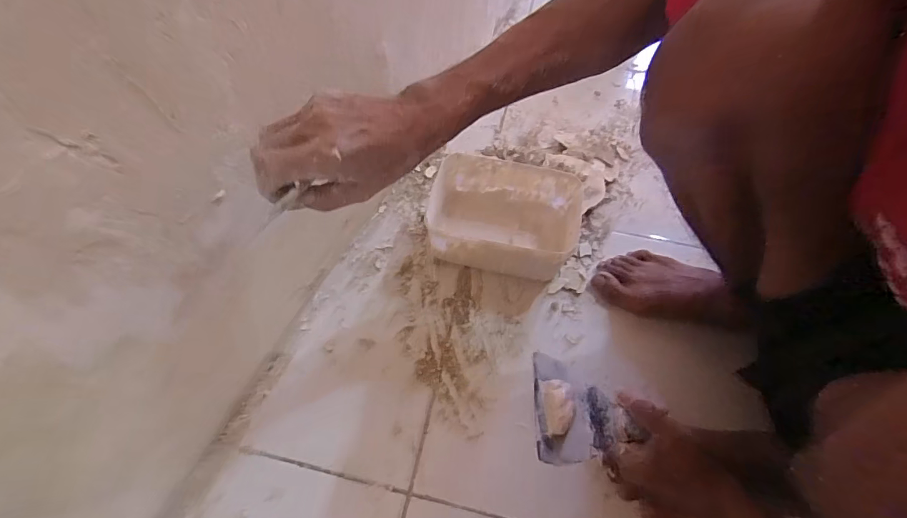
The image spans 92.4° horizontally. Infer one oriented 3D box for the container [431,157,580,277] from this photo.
[{"bbox_3d":[0.068,-0.052,0.603,0.192,0.087,0.140,11,59,6],"label":"container"}]

